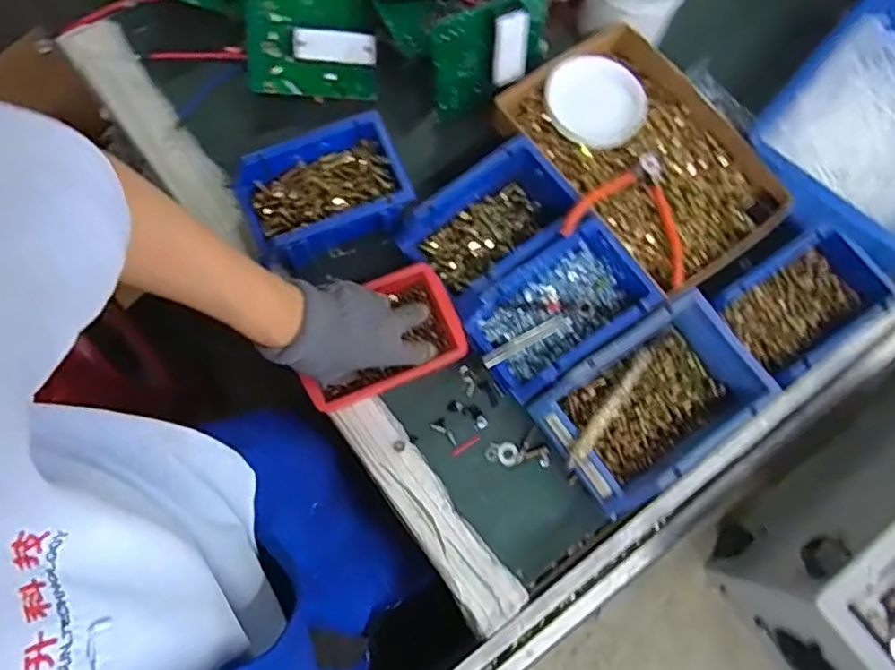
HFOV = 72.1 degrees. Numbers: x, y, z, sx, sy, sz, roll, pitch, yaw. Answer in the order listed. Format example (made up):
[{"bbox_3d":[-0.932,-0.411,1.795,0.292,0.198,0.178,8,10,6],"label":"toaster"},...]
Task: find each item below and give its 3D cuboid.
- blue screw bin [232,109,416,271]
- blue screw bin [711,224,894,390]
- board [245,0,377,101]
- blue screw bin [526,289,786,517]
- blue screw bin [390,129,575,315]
[{"bbox_3d":[-0.121,-0.135,0.608,0.162,0.061,0.114,-23,76,-6],"label":"blue screw bin"},{"bbox_3d":[0.343,-0.027,0.595,0.154,0.063,0.108,-33,78,-8],"label":"blue screw bin"},{"bbox_3d":[-0.142,-0.314,0.644,0.131,0.028,0.119,-2,108,-13],"label":"board"},{"bbox_3d":[0.185,0.064,0.562,0.184,0.069,0.129,-32,78,-8],"label":"blue screw bin"},{"bbox_3d":[0.048,-0.108,0.606,0.173,0.065,0.103,-35,78,-9],"label":"blue screw bin"}]

